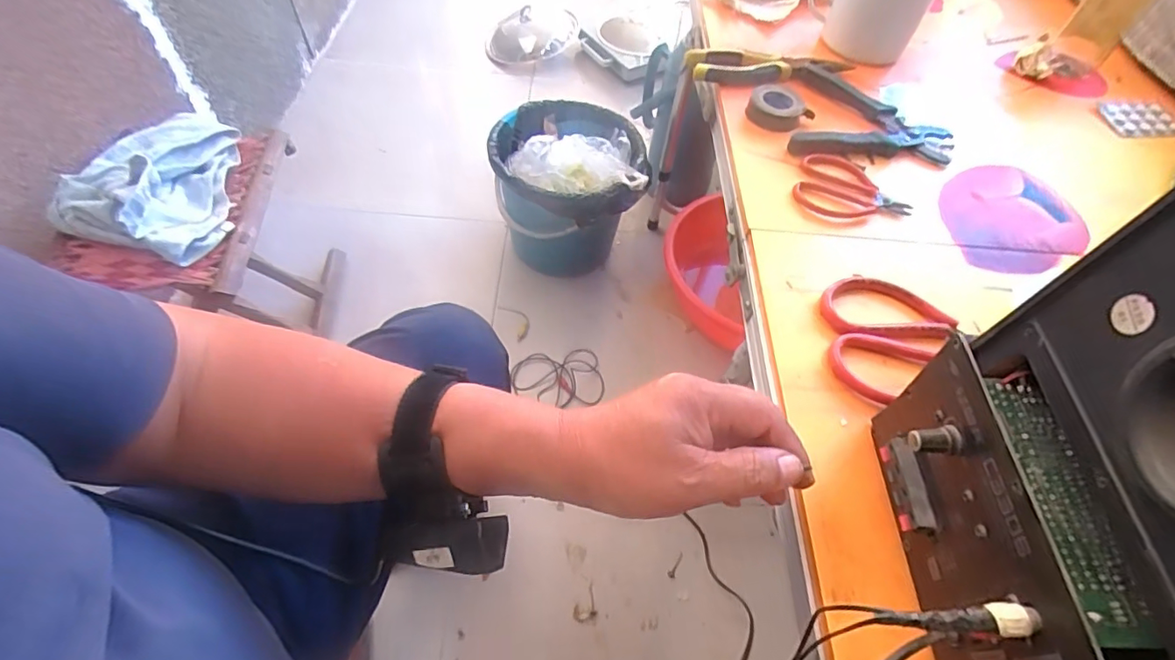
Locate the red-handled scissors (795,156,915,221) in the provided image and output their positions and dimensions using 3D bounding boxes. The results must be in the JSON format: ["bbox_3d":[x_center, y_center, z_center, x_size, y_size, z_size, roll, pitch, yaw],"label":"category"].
[{"bbox_3d":[0.237,-0.128,0.482,0.100,0.008,0.076,8,56,2],"label":"red-handled scissors"}]

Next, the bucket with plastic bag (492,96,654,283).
[{"bbox_3d":[-0.043,-0.257,1.059,0.255,0.279,0.268,2,55,-3],"label":"bucket with plastic bag"}]

